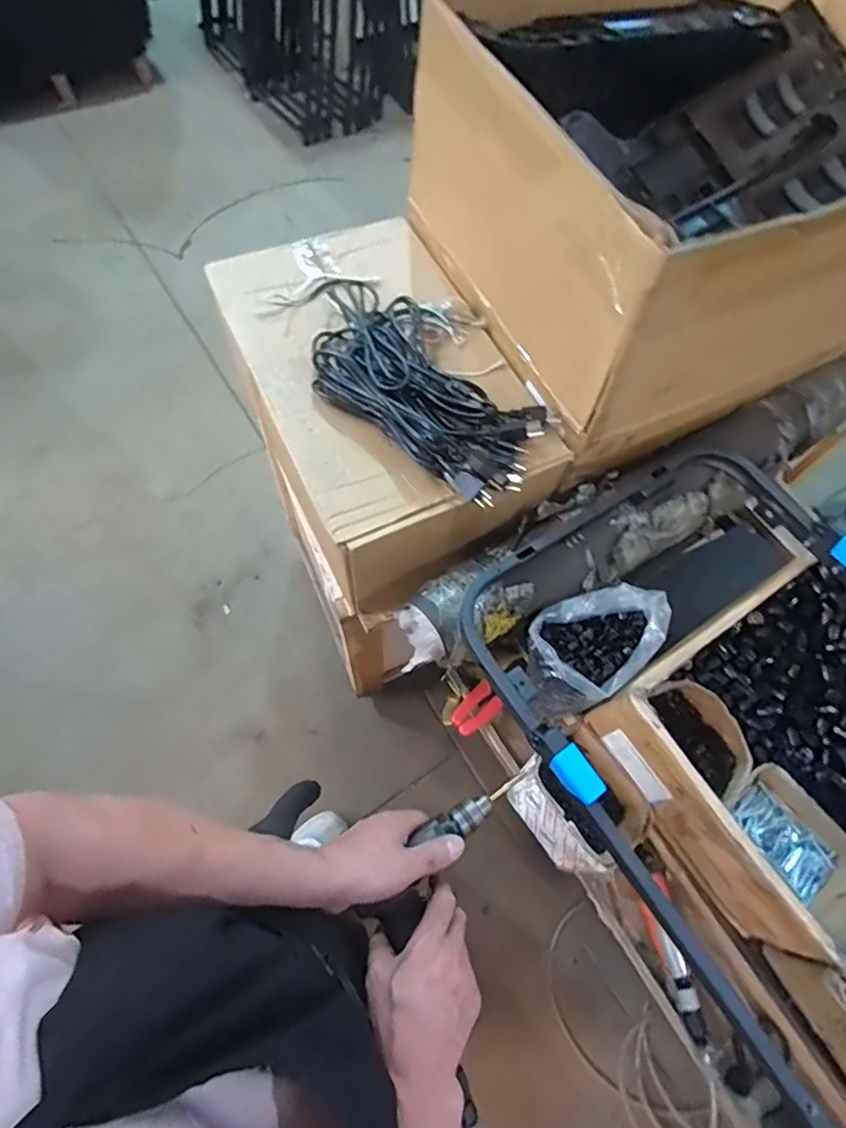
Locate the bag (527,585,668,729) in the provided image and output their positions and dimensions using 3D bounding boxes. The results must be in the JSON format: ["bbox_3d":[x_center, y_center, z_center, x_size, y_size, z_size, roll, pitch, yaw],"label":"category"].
[{"bbox_3d":[0.242,0.125,0.804,0.188,0.150,0.135,-19,67,-11],"label":"bag"}]

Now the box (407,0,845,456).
[{"bbox_3d":[0.332,-0.537,0.805,0.568,0.301,0.570,-25,69,-14],"label":"box"}]

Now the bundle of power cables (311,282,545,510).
[{"bbox_3d":[-0.014,-0.255,0.779,0.412,0.055,0.190,40,69,15],"label":"bundle of power cables"}]

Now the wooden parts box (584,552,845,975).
[{"bbox_3d":[0.555,0.195,0.762,0.534,0.161,0.355,-29,70,-16],"label":"wooden parts box"}]

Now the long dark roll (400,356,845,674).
[{"bbox_3d":[0.353,-0.103,0.813,0.873,0.103,0.133,-31,71,-11],"label":"long dark roll"}]

